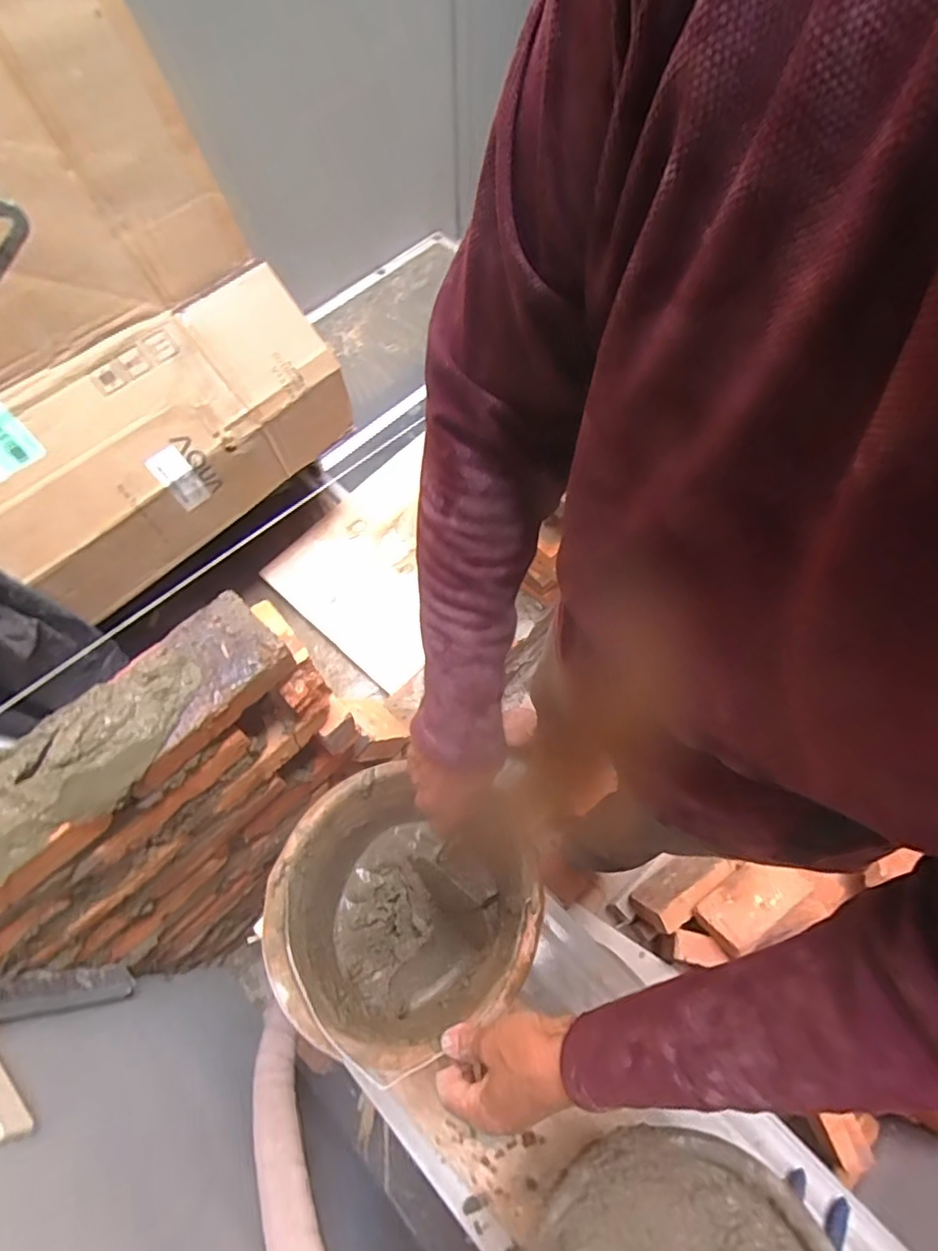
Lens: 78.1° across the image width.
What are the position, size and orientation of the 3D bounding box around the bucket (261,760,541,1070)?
[{"bbox_3d":[-0.064,0.280,0.572,0.231,0.171,0.212,0,62,0],"label":"bucket"}]

